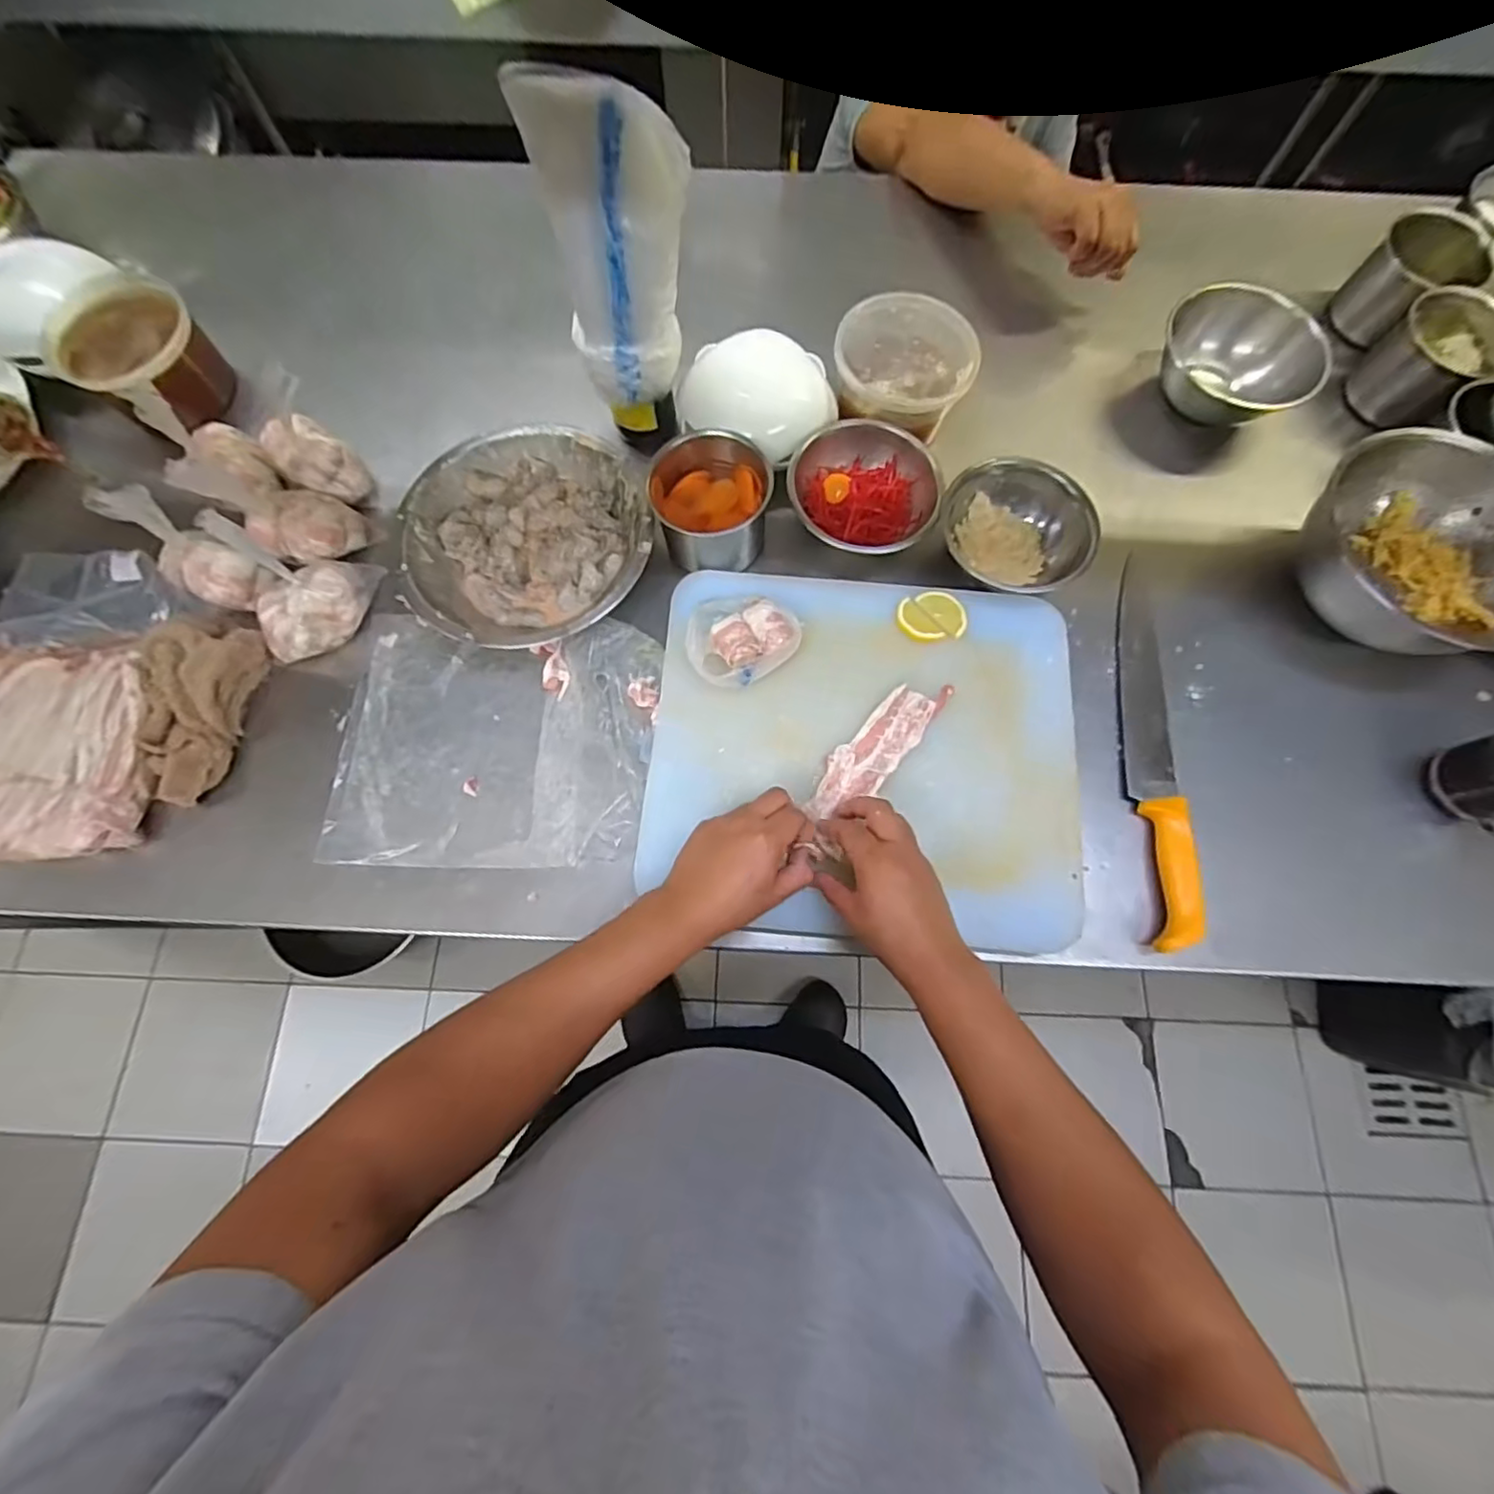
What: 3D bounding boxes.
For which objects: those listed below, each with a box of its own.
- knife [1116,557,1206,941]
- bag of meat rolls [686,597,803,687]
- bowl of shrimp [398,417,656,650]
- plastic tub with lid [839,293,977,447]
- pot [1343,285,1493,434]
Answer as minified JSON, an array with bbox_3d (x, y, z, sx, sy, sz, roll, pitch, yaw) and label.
[{"bbox_3d":[0.394,-0.007,0.623,0.047,0.030,0.387,3,73,1],"label":"knife"},{"bbox_3d":[-0.006,-0.105,0.606,0.102,0.029,0.090,-38,77,-10],"label":"bag of meat rolls"},{"bbox_3d":[-0.221,-0.212,0.660,0.240,0.068,0.236,0,73,0],"label":"bowl of shrimp"},{"bbox_3d":[0.169,-0.405,0.697,0.143,0.088,0.121,2,73,1],"label":"plastic tub with lid"},{"bbox_3d":[0.798,-0.446,0.747,0.130,0.106,0.115,-31,76,-9],"label":"pot"}]

